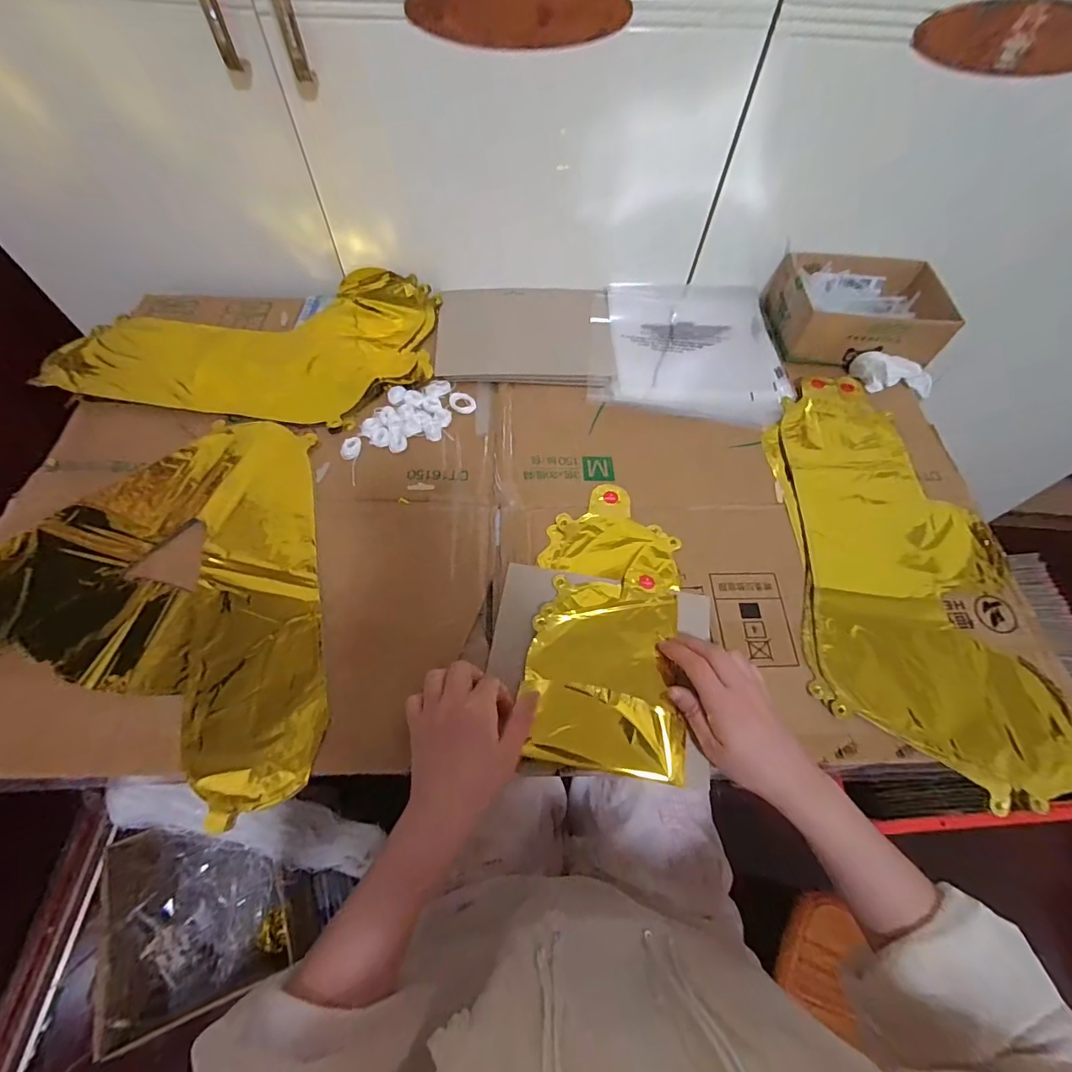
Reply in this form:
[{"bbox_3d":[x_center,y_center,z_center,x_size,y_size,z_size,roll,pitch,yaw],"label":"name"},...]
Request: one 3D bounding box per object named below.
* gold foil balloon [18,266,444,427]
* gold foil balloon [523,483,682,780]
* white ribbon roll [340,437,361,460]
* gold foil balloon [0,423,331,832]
[{"bbox_3d":[-0.339,-0.246,0.587,0.419,0.027,0.243,8,60,2],"label":"gold foil balloon"},{"bbox_3d":[0.066,0.072,0.444,0.128,0.010,0.257,6,62,1],"label":"gold foil balloon"},{"bbox_3d":[-0.196,-0.093,0.514,0.020,0.006,0.025,0,60,-2],"label":"white ribbon roll"},{"bbox_3d":[-0.366,0.051,0.423,0.358,0.008,0.354,-5,60,-5],"label":"gold foil balloon"}]

